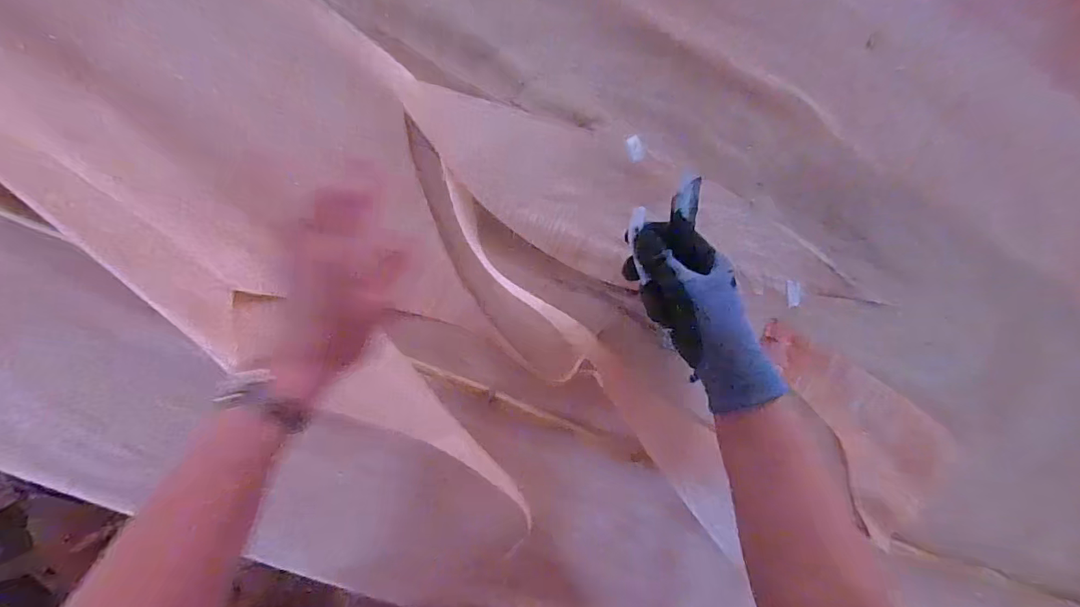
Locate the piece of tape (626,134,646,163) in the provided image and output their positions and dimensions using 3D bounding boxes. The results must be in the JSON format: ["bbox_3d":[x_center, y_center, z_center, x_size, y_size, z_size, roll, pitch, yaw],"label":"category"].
[{"bbox_3d":[0.097,-0.155,0.481,0.019,0.004,0.025,-17,93,-8],"label":"piece of tape"}]

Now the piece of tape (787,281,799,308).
[{"bbox_3d":[0.267,-0.010,0.508,0.013,0.004,0.029,-2,95,-3],"label":"piece of tape"}]

